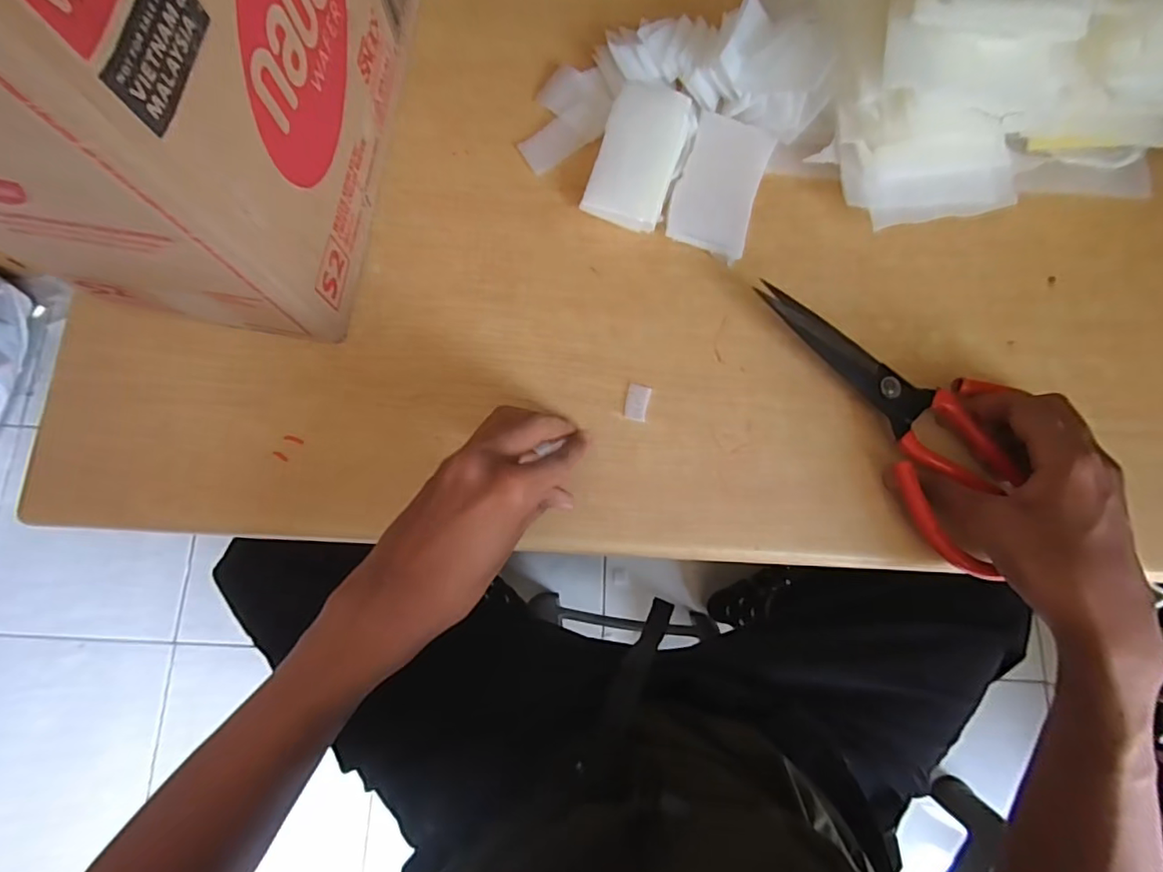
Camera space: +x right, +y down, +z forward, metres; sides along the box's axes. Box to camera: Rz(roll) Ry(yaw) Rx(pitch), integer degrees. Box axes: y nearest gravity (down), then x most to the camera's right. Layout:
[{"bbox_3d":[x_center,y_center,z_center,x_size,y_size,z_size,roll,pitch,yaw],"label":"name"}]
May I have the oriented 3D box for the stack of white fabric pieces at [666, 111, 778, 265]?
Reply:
[{"bbox_3d":[0.095,-0.171,0.384,0.054,0.013,0.093,17,80,4],"label":"stack of white fabric pieces"}]

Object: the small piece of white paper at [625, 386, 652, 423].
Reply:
[{"bbox_3d":[0.036,-0.022,0.362,0.014,0.004,0.023,12,80,4],"label":"small piece of white paper"}]

